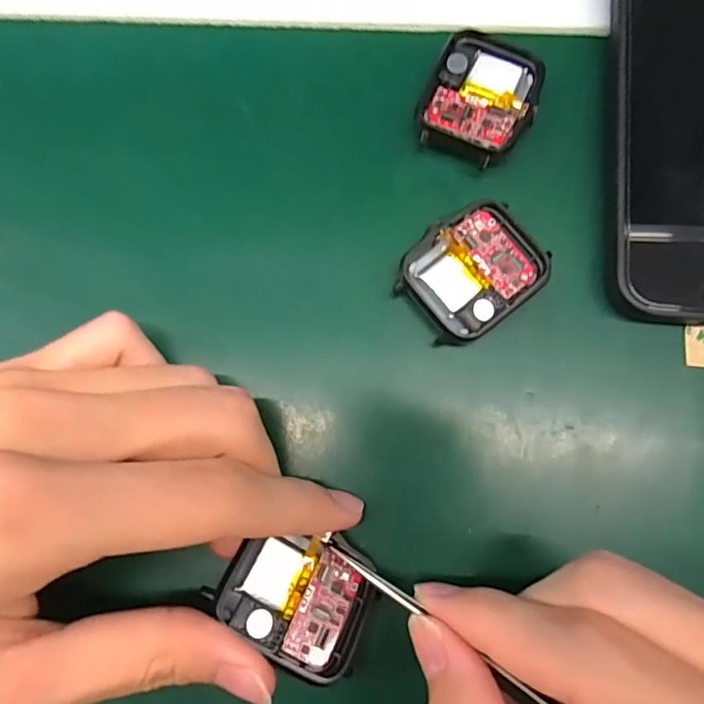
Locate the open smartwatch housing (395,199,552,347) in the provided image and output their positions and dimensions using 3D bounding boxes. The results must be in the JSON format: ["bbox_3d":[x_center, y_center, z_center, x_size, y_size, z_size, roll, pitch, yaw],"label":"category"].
[{"bbox_3d":[0.041,-0.027,0.181,0.045,0.014,0.037,-39,82,-7],"label":"open smartwatch housing"}]

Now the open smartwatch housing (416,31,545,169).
[{"bbox_3d":[0.046,-0.091,0.192,0.038,0.015,0.045,23,80,5],"label":"open smartwatch housing"}]

